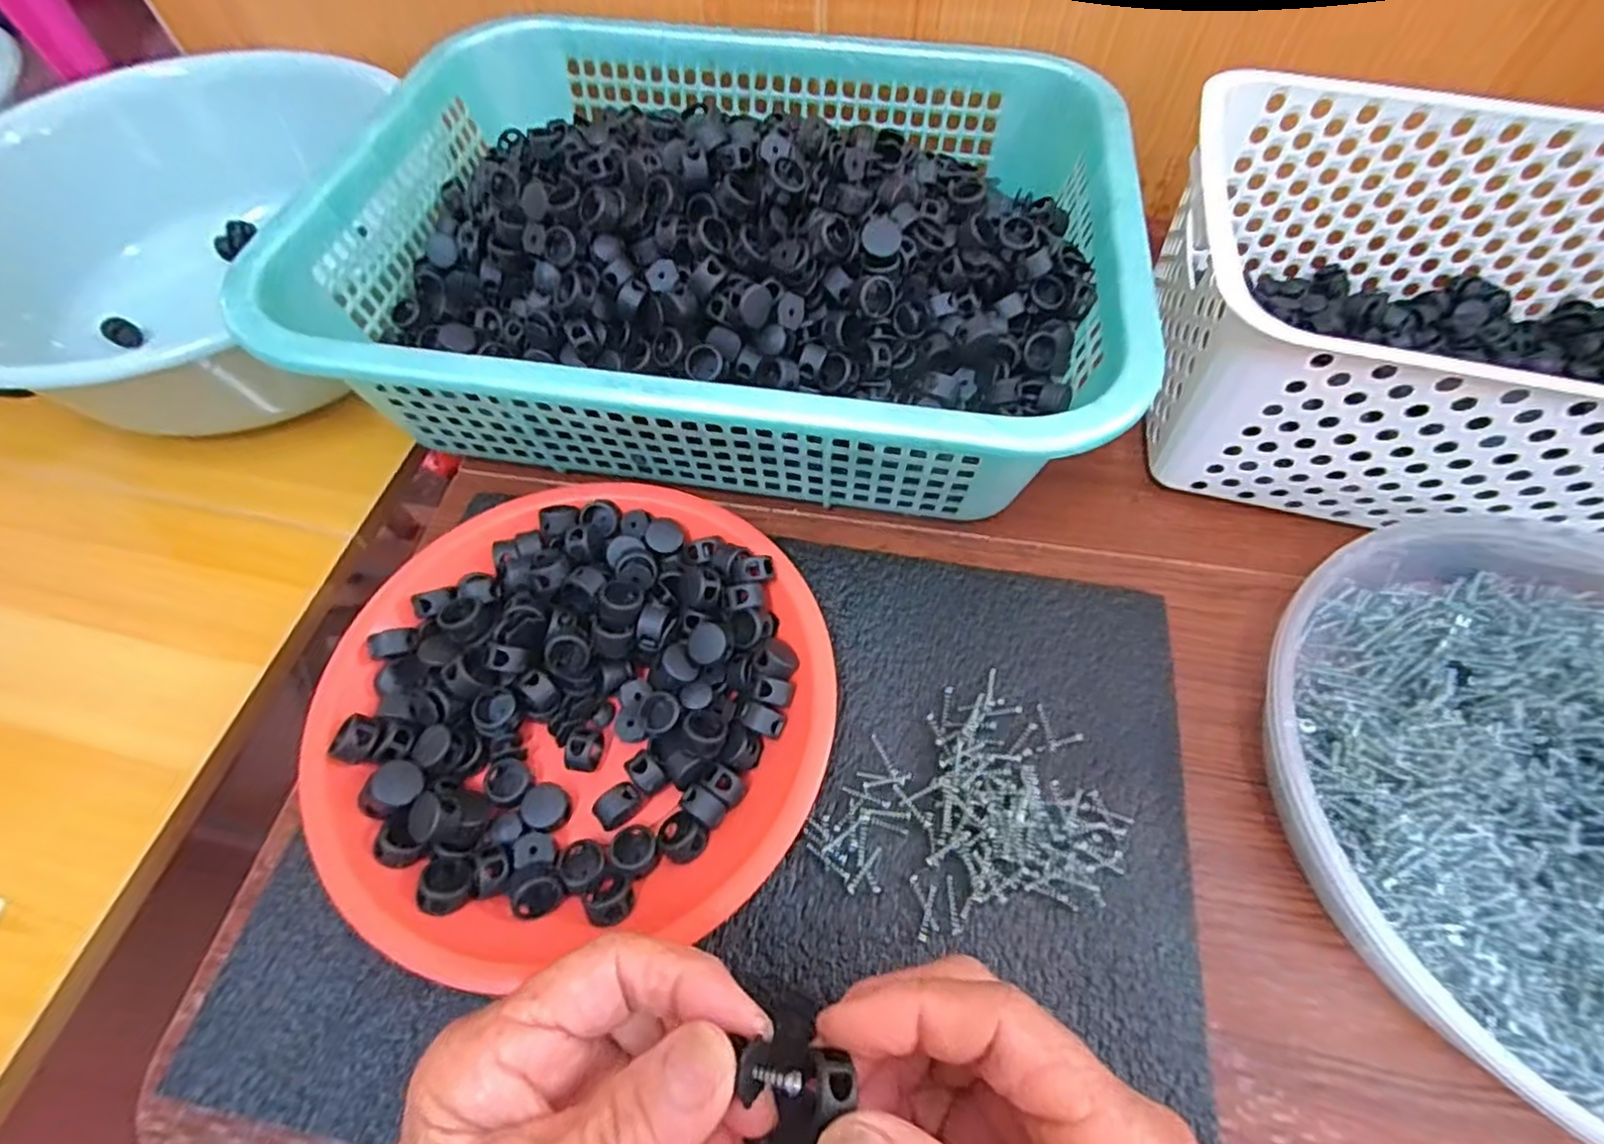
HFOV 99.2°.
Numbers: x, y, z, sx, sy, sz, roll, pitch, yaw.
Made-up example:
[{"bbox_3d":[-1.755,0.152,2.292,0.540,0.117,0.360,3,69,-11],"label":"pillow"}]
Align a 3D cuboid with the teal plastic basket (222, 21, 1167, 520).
[{"bbox_3d":[-0.034,-0.174,0.360,0.380,0.099,0.289,9,62,5],"label":"teal plastic basket"}]

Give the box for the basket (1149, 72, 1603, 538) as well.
[{"bbox_3d":[0.333,-0.122,0.332,0.299,0.101,0.203,13,62,8],"label":"basket"}]

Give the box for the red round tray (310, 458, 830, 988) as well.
[{"bbox_3d":[-0.086,0.045,0.274,0.187,0.036,0.189,0,61,1],"label":"red round tray"}]

